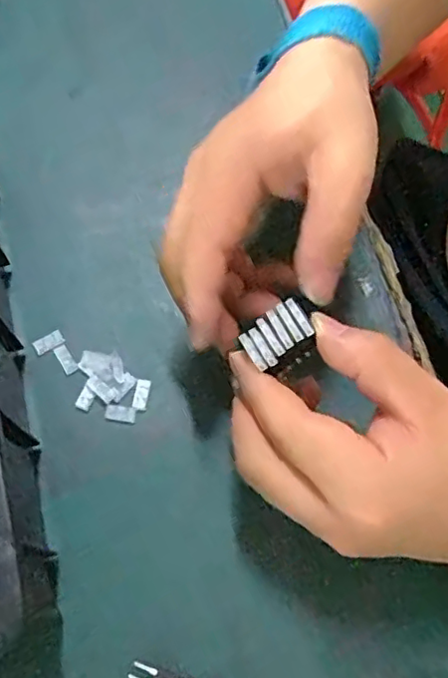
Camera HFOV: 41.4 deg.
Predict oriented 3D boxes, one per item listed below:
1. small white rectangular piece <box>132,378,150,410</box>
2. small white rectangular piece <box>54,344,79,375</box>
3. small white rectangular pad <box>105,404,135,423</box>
[{"bbox_3d":[-0.043,0.028,0.310,0.007,0.004,0.016,7,65,2],"label":"small white rectangular piece"},{"bbox_3d":[-0.085,0.010,0.317,0.007,0.004,0.017,-31,69,-14],"label":"small white rectangular piece"},{"bbox_3d":[-0.053,0.038,0.305,0.015,0.004,0.008,8,65,2],"label":"small white rectangular pad"}]

